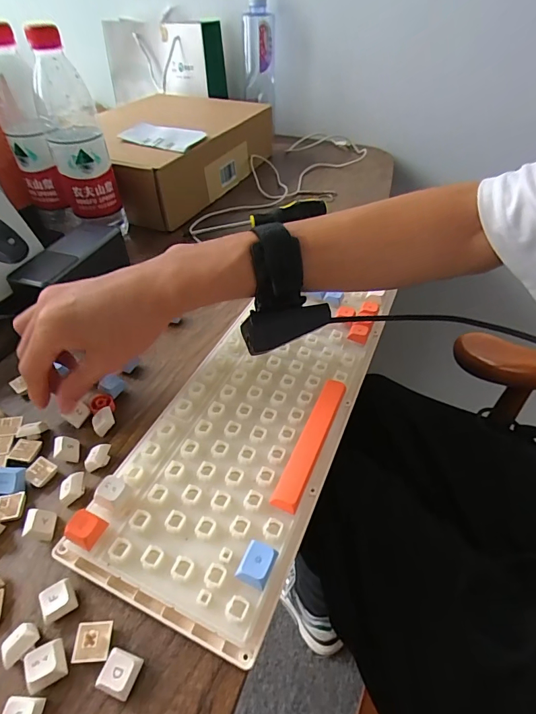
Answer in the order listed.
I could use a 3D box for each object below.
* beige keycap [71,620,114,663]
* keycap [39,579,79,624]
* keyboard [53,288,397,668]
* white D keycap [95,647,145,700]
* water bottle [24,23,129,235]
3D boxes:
[{"bbox_3d":[-0.096,0.154,0.221,0.017,0.008,0.019,-4,44,-4],"label":"beige keycap"},{"bbox_3d":[-0.121,0.140,0.233,0.018,0.007,0.018,-23,48,-22],"label":"keycap"},{"bbox_3d":[-0.011,0.040,0.328,0.139,0.031,0.310,16,46,17],"label":"keyboard"},{"bbox_3d":[-0.077,0.165,0.211,0.019,0.011,0.018,11,45,12],"label":"white D keycap"},{"bbox_3d":[-0.225,-0.255,0.480,0.063,0.206,0.056,-16,46,-15],"label":"water bottle"}]

